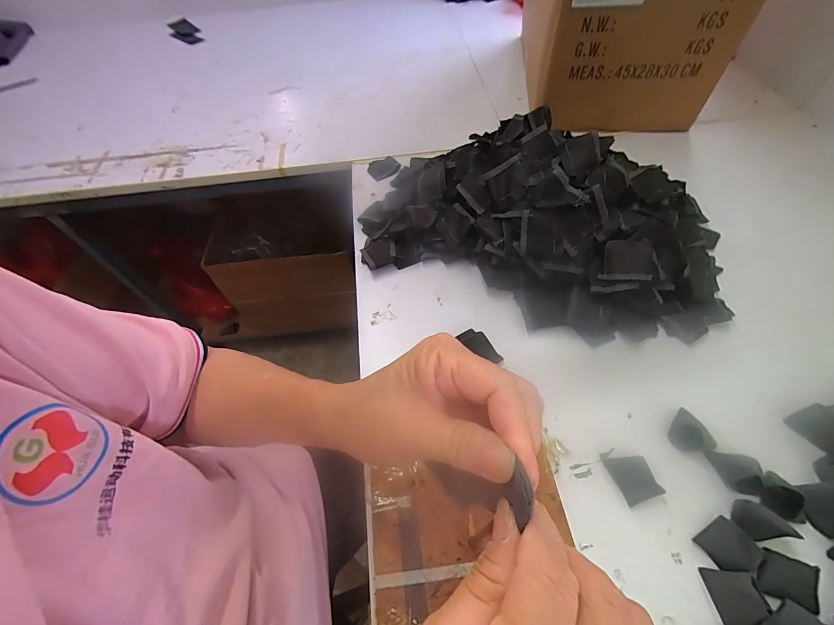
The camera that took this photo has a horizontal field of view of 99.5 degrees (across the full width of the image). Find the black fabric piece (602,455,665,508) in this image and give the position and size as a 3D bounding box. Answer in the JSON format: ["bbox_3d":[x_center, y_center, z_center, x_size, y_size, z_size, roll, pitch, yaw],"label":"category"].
[{"bbox_3d":[0.207,0.157,0.338,0.034,0.007,0.042,-29,44,11],"label":"black fabric piece"}]

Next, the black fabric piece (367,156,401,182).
[{"bbox_3d":[-0.061,-0.261,0.635,0.052,0.008,0.056,-3,56,4],"label":"black fabric piece"}]

